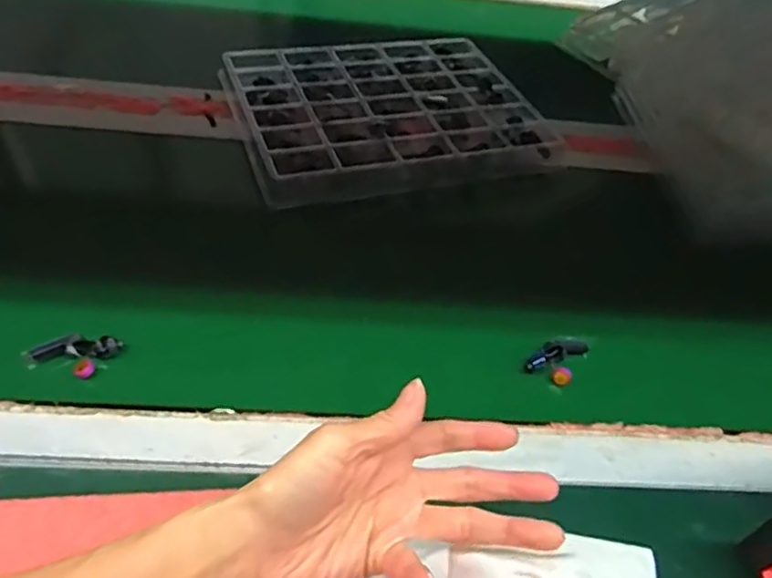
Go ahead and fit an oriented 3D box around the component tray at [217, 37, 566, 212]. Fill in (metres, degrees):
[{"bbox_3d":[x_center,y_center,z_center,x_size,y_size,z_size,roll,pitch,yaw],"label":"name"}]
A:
[{"bbox_3d":[0.001,-0.176,0.650,0.286,0.035,0.226,-13,49,-19],"label":"component tray"}]

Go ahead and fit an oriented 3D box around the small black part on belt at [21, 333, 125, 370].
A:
[{"bbox_3d":[-0.207,0.039,0.429,0.060,0.012,0.014,-3,48,-11],"label":"small black part on belt"}]

